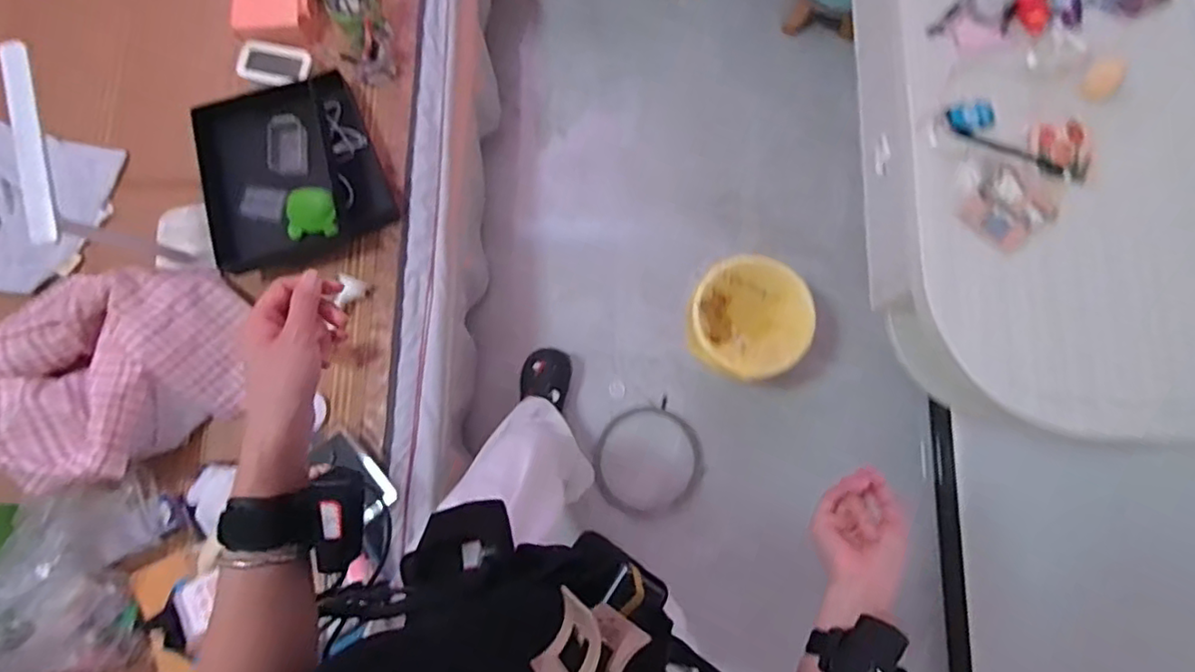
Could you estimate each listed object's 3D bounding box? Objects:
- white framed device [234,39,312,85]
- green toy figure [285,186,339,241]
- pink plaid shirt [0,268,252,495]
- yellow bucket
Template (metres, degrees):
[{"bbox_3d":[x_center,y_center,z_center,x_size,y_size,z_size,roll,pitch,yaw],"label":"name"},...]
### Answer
[{"bbox_3d":[-0.602,-0.509,1.154,0.124,0.021,0.089,13,78,3],"label":"white framed device"},{"bbox_3d":[-0.485,-0.211,1.064,0.095,0.044,0.081,-9,78,-1],"label":"green toy figure"},{"bbox_3d":[-0.773,0.062,1.020,0.388,0.173,0.315,-32,79,-6],"label":"pink plaid shirt"},{"bbox_3d":[0.325,-0.025,1.390,0.247,0.193,0.251,0,78,1],"label":"yellow bucket"}]

